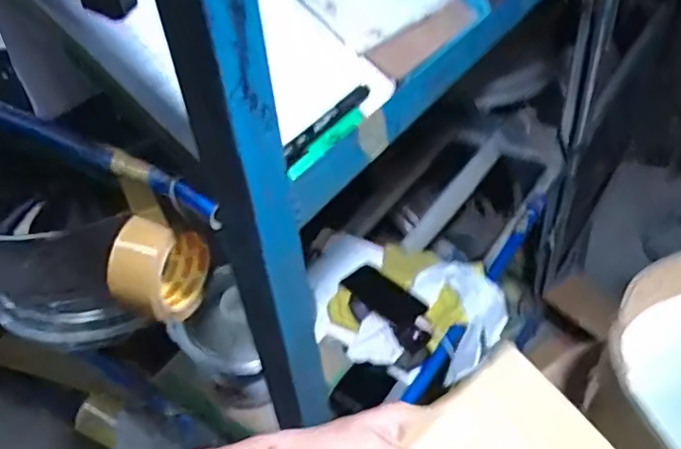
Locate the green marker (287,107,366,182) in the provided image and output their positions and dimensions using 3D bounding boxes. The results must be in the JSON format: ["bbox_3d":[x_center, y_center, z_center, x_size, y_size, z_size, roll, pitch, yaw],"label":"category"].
[{"bbox_3d":[-0.014,-0.068,0.521,0.019,0.013,0.109,21,47,27],"label":"green marker"}]

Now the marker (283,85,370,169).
[{"bbox_3d":[-0.011,-0.091,0.541,0.015,0.018,0.123,25,49,29],"label":"marker"}]

